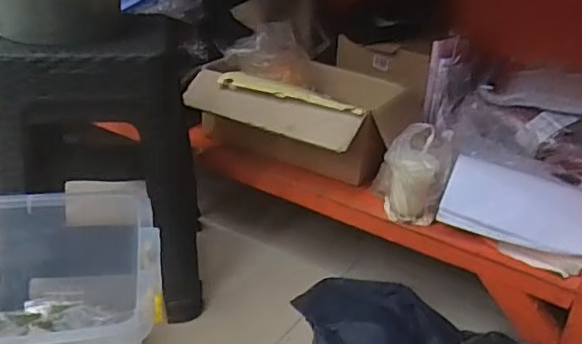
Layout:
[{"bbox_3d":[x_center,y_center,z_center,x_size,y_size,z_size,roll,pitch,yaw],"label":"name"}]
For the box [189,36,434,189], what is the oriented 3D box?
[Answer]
[{"bbox_3d":[0.061,-0.162,1.405,0.425,0.176,0.442,18,31,24],"label":"box"}]

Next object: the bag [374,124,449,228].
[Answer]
[{"bbox_3d":[0.226,0.005,1.134,0.134,0.166,0.106,11,29,13],"label":"bag"}]

